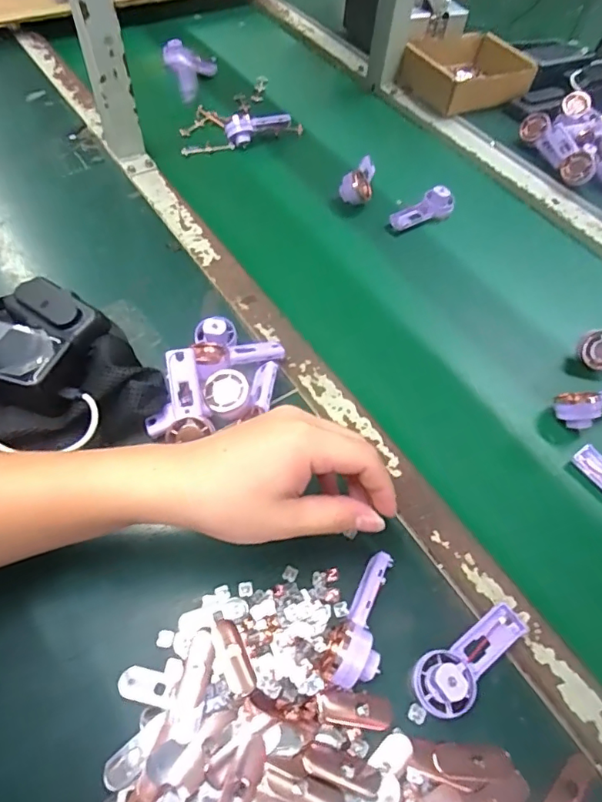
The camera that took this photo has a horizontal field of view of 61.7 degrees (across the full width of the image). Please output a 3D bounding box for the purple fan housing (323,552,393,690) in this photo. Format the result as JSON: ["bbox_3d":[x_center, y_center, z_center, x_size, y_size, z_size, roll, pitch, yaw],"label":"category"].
[{"bbox_3d":[0.043,0.153,0.357,0.034,0.033,0.093,17,57,8],"label":"purple fan housing"}]

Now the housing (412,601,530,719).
[{"bbox_3d":[0.124,0.180,0.352,0.097,0.030,0.039,-24,61,-17],"label":"housing"}]

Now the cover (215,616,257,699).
[{"bbox_3d":[-0.047,0.178,0.351,0.019,0.004,0.051,-19,60,-15],"label":"cover"}]

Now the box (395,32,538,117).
[{"bbox_3d":[0.270,-0.517,0.797,0.191,0.051,0.157,-22,60,-17],"label":"box"}]

